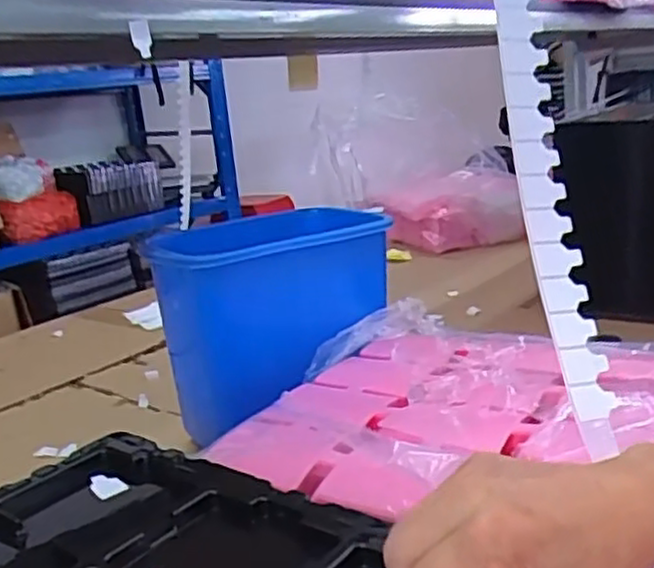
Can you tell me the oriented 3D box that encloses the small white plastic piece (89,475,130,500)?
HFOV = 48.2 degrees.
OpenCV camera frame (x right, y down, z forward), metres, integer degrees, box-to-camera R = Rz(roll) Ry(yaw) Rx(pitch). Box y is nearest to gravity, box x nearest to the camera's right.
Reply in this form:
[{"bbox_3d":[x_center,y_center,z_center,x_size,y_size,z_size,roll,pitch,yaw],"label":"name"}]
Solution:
[{"bbox_3d":[-0.139,0.127,0.463,0.019,0.004,0.030,-16,18,-33],"label":"small white plastic piece"}]

